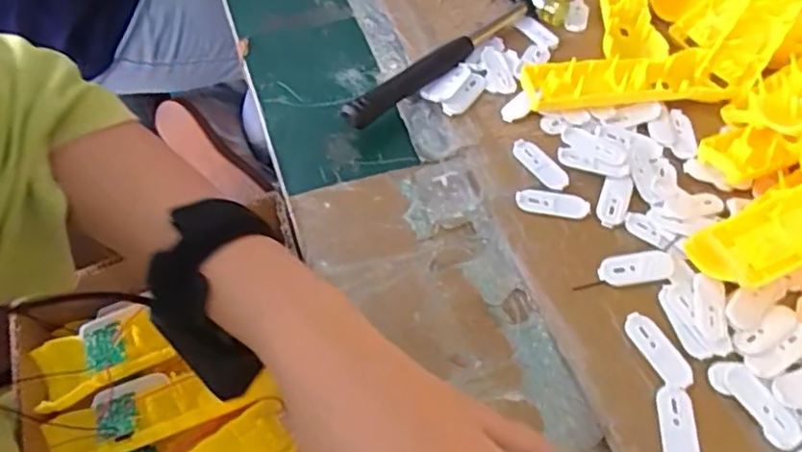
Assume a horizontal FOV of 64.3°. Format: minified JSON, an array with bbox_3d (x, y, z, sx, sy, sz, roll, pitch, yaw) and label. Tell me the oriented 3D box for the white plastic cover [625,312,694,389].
[{"bbox_3d":[0.156,0.074,0.385,0.018,0.004,0.051,-28,60,-15],"label":"white plastic cover"}]

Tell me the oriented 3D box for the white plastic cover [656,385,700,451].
[{"bbox_3d":[0.156,0.114,0.358,0.019,0.004,0.050,2,57,4],"label":"white plastic cover"}]

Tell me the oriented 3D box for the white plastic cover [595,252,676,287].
[{"bbox_3d":[0.154,0.028,0.416,0.050,0.005,0.020,-9,57,-3],"label":"white plastic cover"}]

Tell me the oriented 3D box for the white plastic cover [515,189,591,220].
[{"bbox_3d":[0.107,-0.017,0.450,0.051,0.004,0.020,9,58,8],"label":"white plastic cover"}]

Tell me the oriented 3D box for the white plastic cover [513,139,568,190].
[{"bbox_3d":[0.102,-0.046,0.469,0.017,0.004,0.052,-32,61,-17],"label":"white plastic cover"}]

